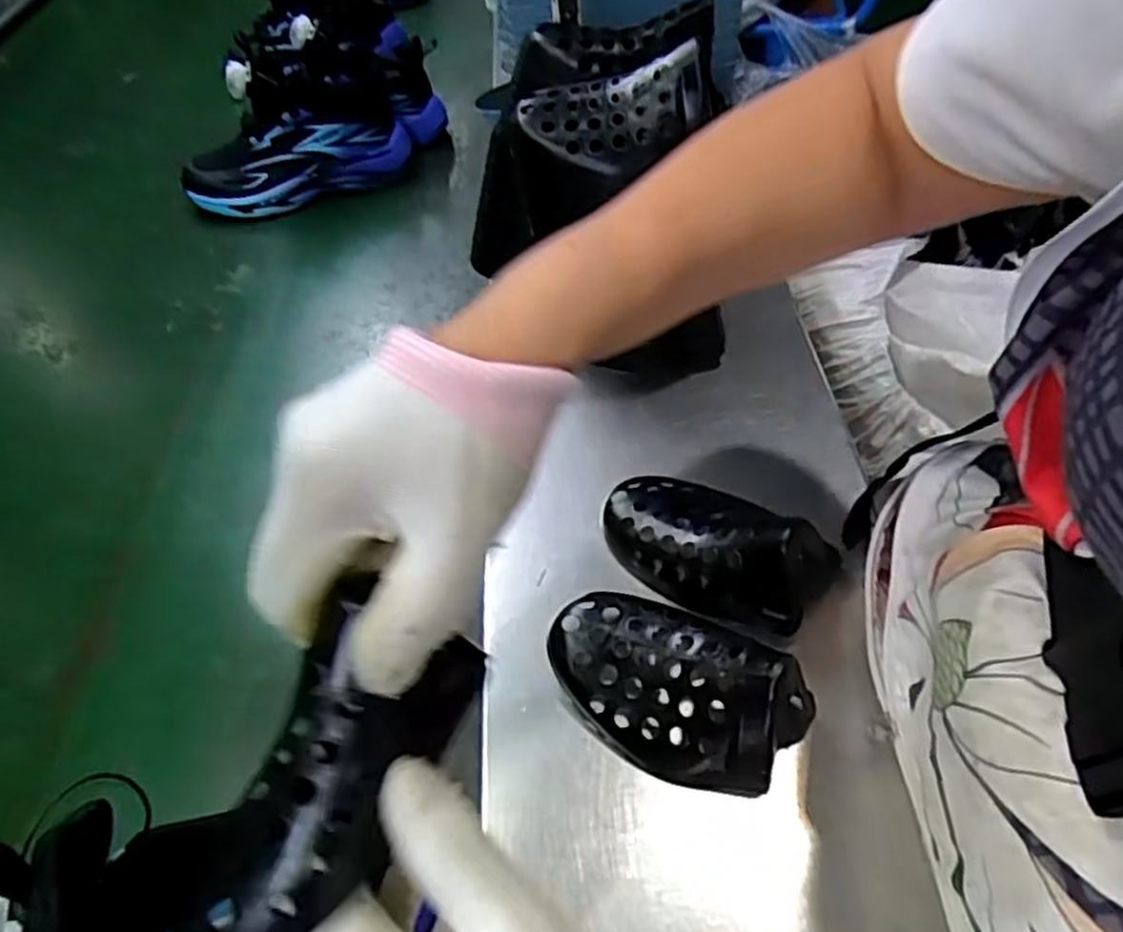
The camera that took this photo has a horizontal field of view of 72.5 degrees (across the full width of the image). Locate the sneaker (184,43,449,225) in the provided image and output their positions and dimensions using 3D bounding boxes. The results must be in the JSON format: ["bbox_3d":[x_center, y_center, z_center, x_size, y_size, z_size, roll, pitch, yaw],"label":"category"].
[{"bbox_3d":[-0.240,-0.325,0.767,0.261,0.098,0.074,-21,46,-21],"label":"sneaker"}]

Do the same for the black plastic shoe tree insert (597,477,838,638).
[{"bbox_3d":[0.081,0.034,0.423,0.128,0.056,0.069,31,55,27],"label":"black plastic shoe tree insert"}]

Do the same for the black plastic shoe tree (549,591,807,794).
[{"bbox_3d":[0.050,0.101,0.369,0.123,0.065,0.069,26,49,26],"label":"black plastic shoe tree"}]

